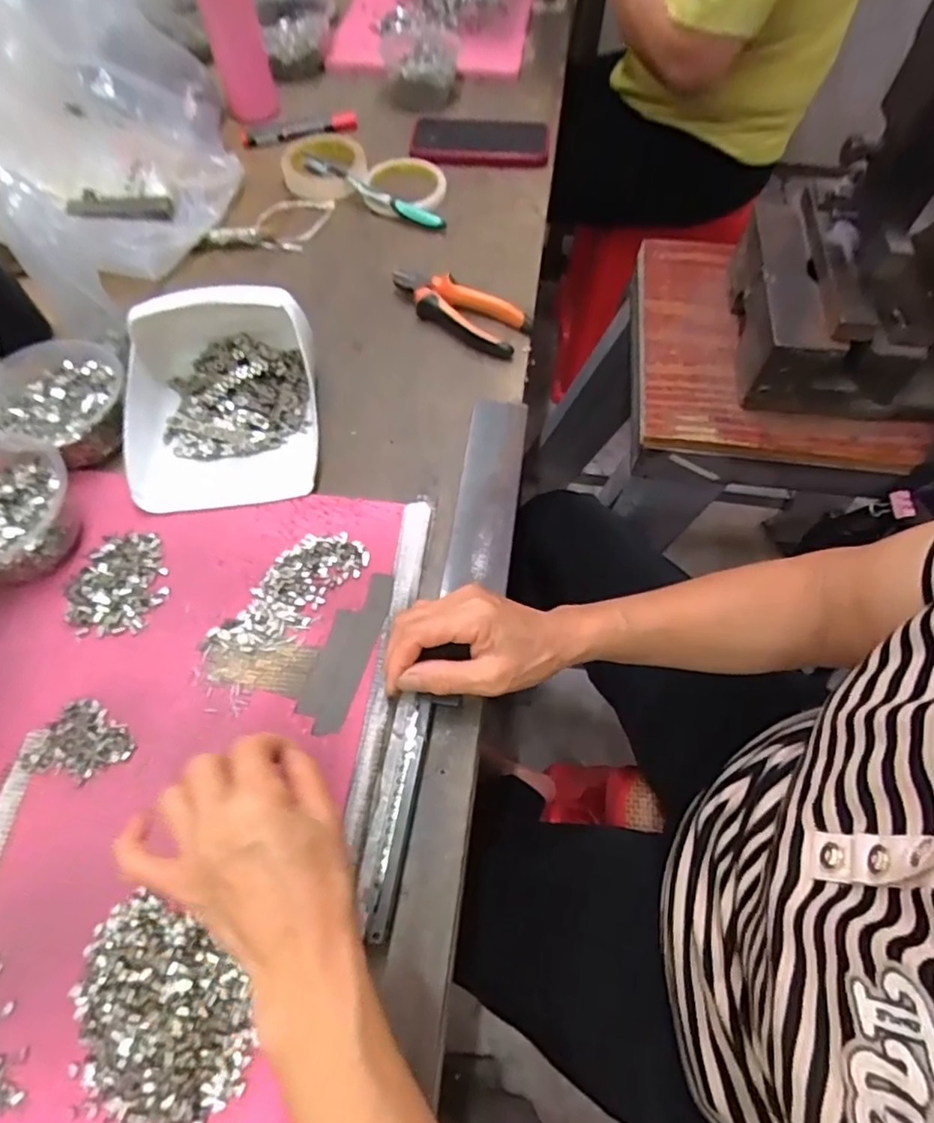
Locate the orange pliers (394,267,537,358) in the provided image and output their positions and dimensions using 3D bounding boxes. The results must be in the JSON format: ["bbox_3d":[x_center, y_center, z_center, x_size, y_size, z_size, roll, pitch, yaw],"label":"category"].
[{"bbox_3d":[-0.012,-0.249,0.589,0.149,0.026,0.056,29,67,16],"label":"orange pliers"}]

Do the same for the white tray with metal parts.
[{"bbox_3d":[-0.208,-0.145,0.492,0.154,0.079,0.182,-9,63,-4],"label":"white tray with metal parts"}]

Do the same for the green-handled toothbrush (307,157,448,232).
[{"bbox_3d":[-0.104,-0.416,0.671,0.182,0.026,0.010,24,65,13],"label":"green-handled toothbrush"}]

